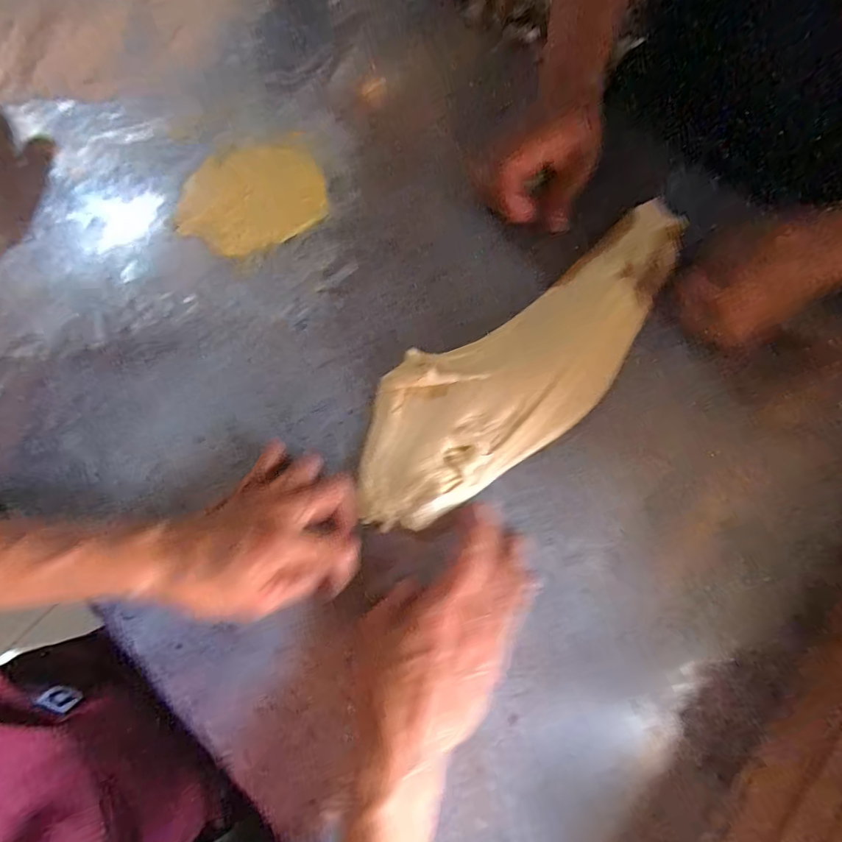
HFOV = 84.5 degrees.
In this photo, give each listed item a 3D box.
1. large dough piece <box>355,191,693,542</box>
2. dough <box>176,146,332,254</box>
[{"bbox_3d":[0.093,-0.048,0.369,0.348,0.019,0.109,-35,76,-10],"label":"large dough piece"},{"bbox_3d":[-0.154,-0.204,0.418,0.128,0.010,0.103,-20,74,-7],"label":"dough"}]

